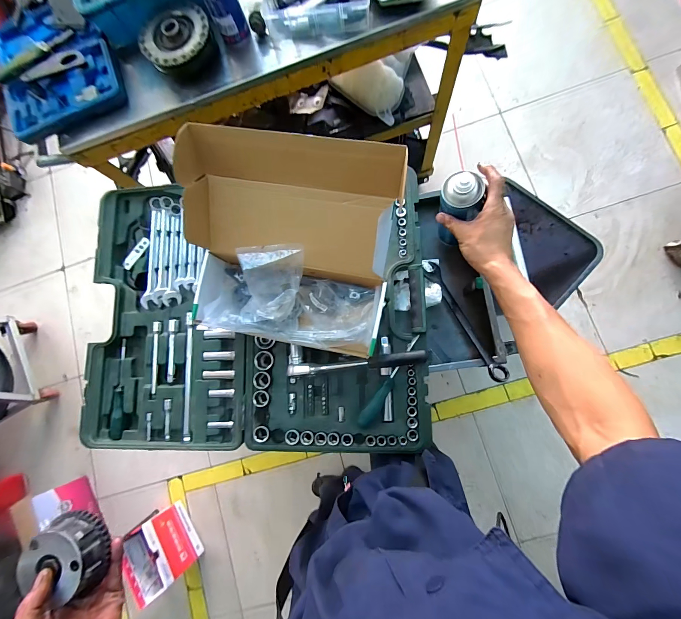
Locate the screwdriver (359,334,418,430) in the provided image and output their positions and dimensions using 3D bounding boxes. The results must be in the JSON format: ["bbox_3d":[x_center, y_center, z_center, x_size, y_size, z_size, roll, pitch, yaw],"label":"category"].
[{"bbox_3d":[0.088,0.126,0.542,0.021,0.023,0.181,35,88,10],"label":"screwdriver"}]

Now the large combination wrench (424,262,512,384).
[{"bbox_3d":[0.240,0.018,0.609,0.035,0.024,0.264,-26,69,1],"label":"large combination wrench"}]

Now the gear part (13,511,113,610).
[{"bbox_3d":[-0.312,0.284,0.352,0.082,0.044,0.072,42,89,5],"label":"gear part"}]

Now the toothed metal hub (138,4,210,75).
[{"bbox_3d":[-0.328,-0.545,0.646,0.147,0.068,0.124,-31,80,2],"label":"toothed metal hub"}]

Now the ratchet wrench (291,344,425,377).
[{"bbox_3d":[0.026,0.088,0.533,0.238,0.035,0.051,0,83,7],"label":"ratchet wrench"}]

